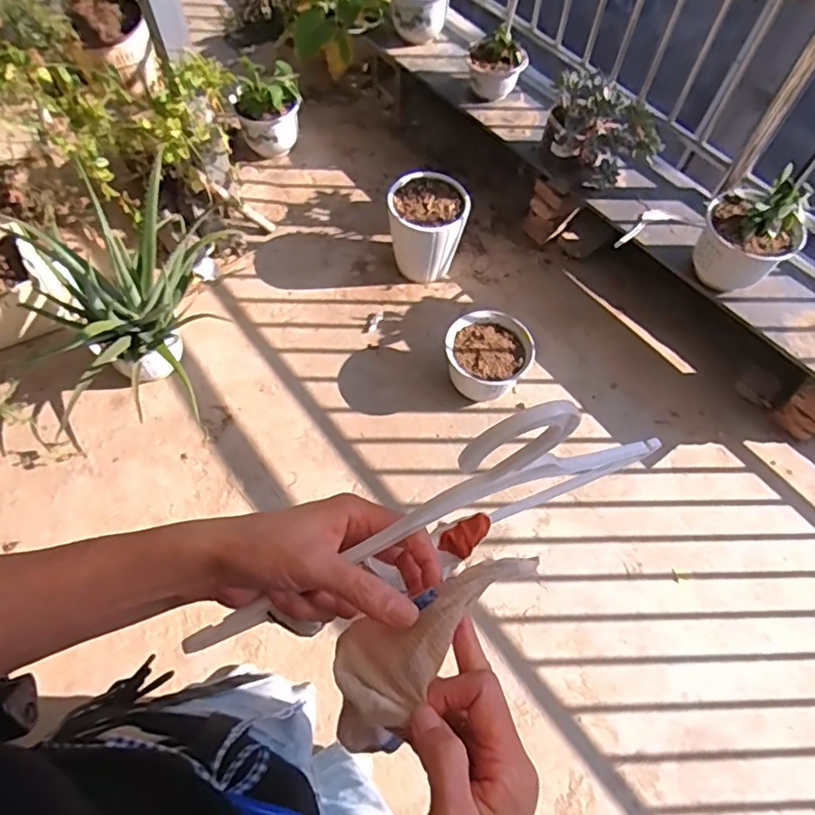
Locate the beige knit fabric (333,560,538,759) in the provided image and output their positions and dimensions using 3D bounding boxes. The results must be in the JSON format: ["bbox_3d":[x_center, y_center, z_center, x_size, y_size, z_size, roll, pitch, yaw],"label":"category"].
[{"bbox_3d":[0.014,0.125,0.326,0.138,0.039,0.060,-38,68,-13],"label":"beige knit fabric"}]

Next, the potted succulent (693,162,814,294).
[{"bbox_3d":[0.850,-0.438,1.422,0.233,0.250,0.216,1,62,-2],"label":"potted succulent"}]

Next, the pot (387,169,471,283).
[{"bbox_3d":[0.058,-0.550,1.787,0.233,0.257,0.255,2,62,-1],"label":"pot"}]

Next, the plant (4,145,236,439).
[{"bbox_3d":[-0.749,-0.287,1.512,0.492,0.483,0.477,-17,64,-11],"label":"plant"}]

